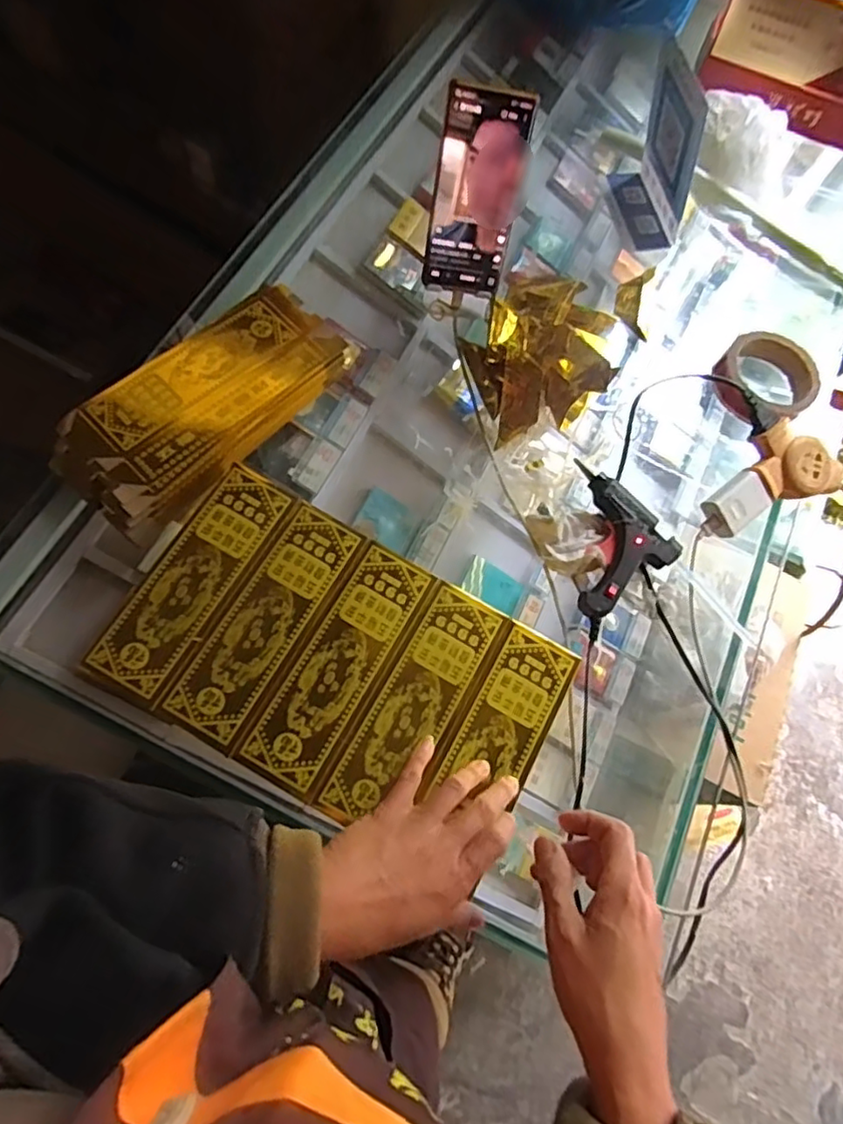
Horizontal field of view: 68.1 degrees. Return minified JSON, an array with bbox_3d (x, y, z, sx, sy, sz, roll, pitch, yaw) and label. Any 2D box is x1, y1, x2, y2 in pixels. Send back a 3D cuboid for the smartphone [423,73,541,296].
[{"bbox_3d":[0.050,-0.328,0.562,0.076,0.162,0.007,5,40,-8],"label":"smartphone"}]

